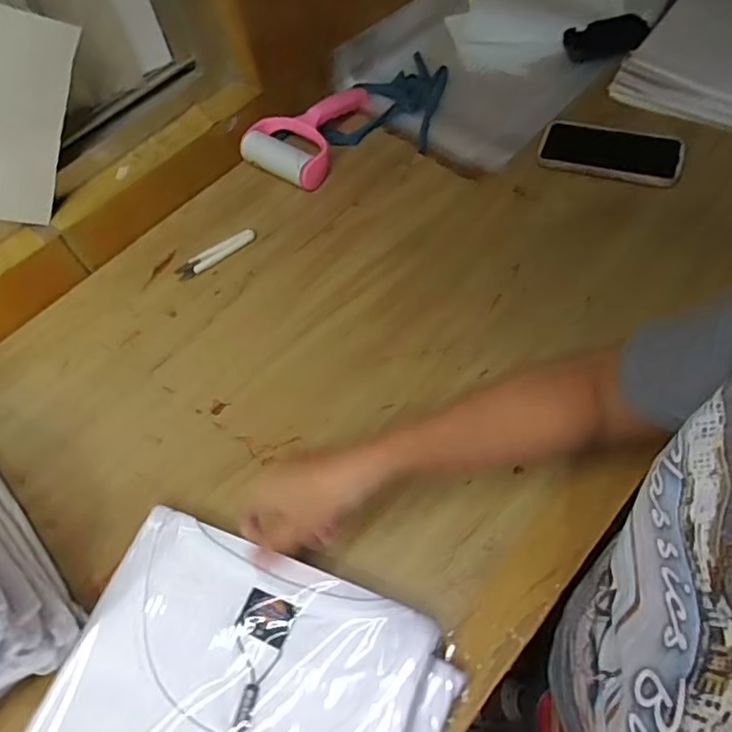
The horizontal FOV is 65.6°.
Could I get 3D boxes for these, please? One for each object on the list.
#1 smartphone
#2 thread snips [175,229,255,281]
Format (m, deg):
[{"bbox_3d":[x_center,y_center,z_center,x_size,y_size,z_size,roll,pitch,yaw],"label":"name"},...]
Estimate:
[{"bbox_3d":[0.293,-0.260,0.682,0.158,0.009,0.081,17,68,16],"label":"smartphone"},{"bbox_3d":[-0.176,-0.132,0.669,0.100,0.005,0.023,-32,62,-12],"label":"thread snips"}]

